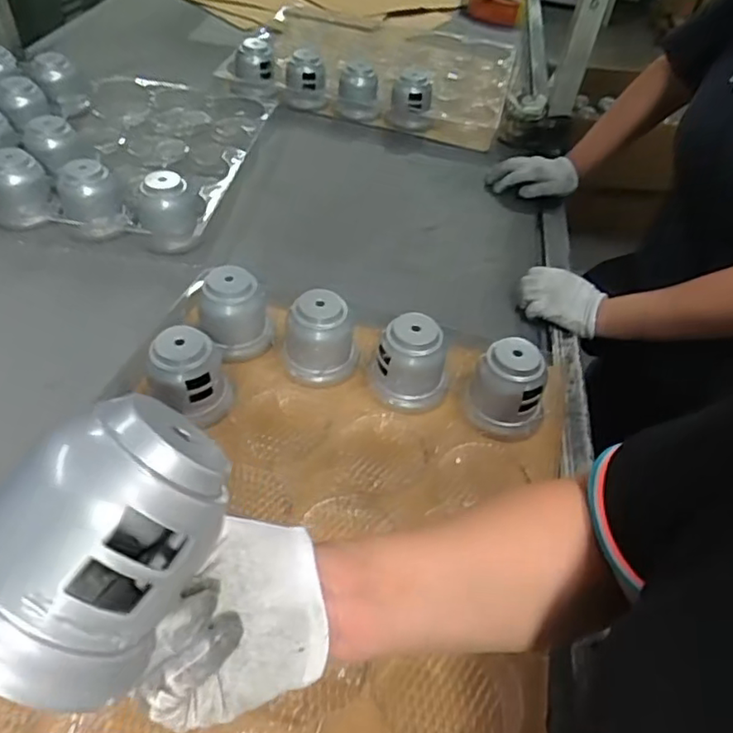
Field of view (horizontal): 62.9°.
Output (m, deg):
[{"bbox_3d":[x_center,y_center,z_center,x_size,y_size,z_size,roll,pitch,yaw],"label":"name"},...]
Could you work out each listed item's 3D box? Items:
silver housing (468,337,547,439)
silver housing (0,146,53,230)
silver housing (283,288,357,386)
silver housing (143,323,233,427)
[{"bbox_3d":[0.148,0.023,0.625,0.081,0.079,0.067,17,47,12],"label":"silver housing"},{"bbox_3d":[-0.473,-0.244,0.814,0.080,0.078,0.074,-19,50,-24],"label":"silver housing"},{"bbox_3d":[-0.050,-0.030,0.657,0.079,0.081,0.070,0,45,-6],"label":"silver housing"},{"bbox_3d":[-0.174,0.014,0.601,0.069,0.085,0.064,3,45,-3],"label":"silver housing"}]

